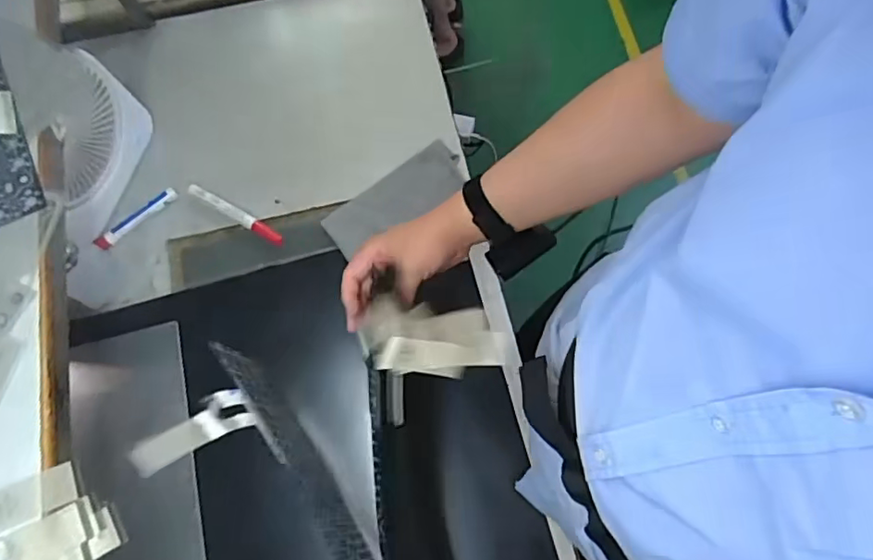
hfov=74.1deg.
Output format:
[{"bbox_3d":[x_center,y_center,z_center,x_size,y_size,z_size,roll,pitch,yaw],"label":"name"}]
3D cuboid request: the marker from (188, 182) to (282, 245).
[{"bbox_3d":[-0.250,-0.083,0.722,0.138,0.013,0.018,29,75,11],"label":"marker"}]

